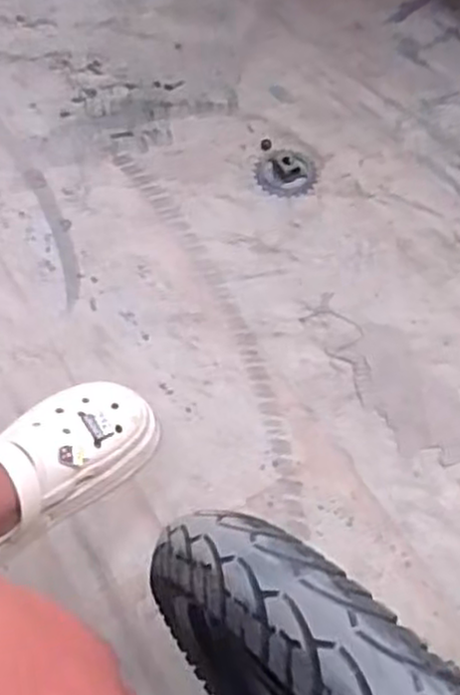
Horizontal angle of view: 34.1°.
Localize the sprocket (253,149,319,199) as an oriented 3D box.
[{"bbox_3d":[0.078,-0.243,1.034,0.082,0.009,0.091,12,59,5],"label":"sprocket"}]

